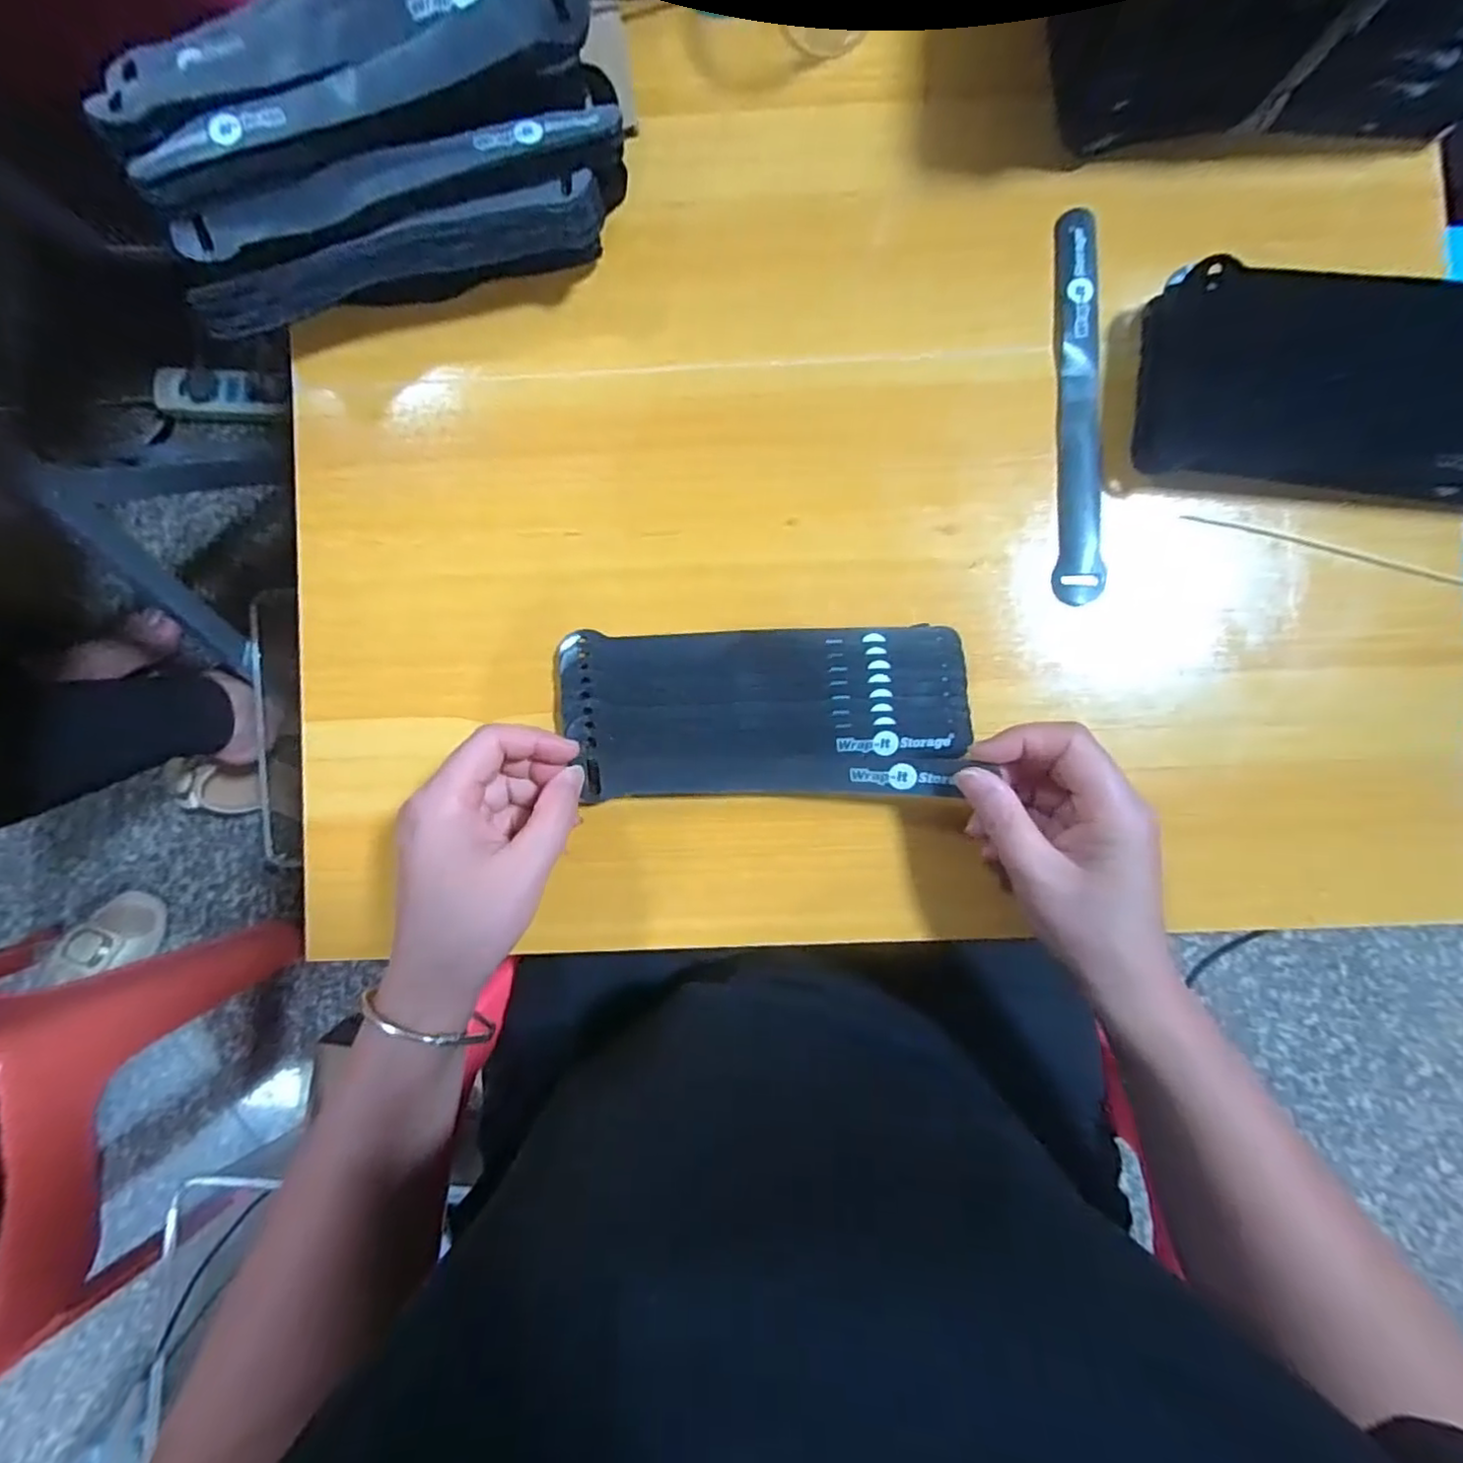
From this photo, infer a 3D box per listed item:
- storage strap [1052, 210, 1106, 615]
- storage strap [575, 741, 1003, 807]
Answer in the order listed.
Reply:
[{"bbox_3d":[0.180,-0.169,0.337,0.026,0.004,0.203,3,89,1],"label":"storage strap"},{"bbox_3d":[0.022,0.023,0.314,0.192,0.010,0.028,2,85,10],"label":"storage strap"}]

